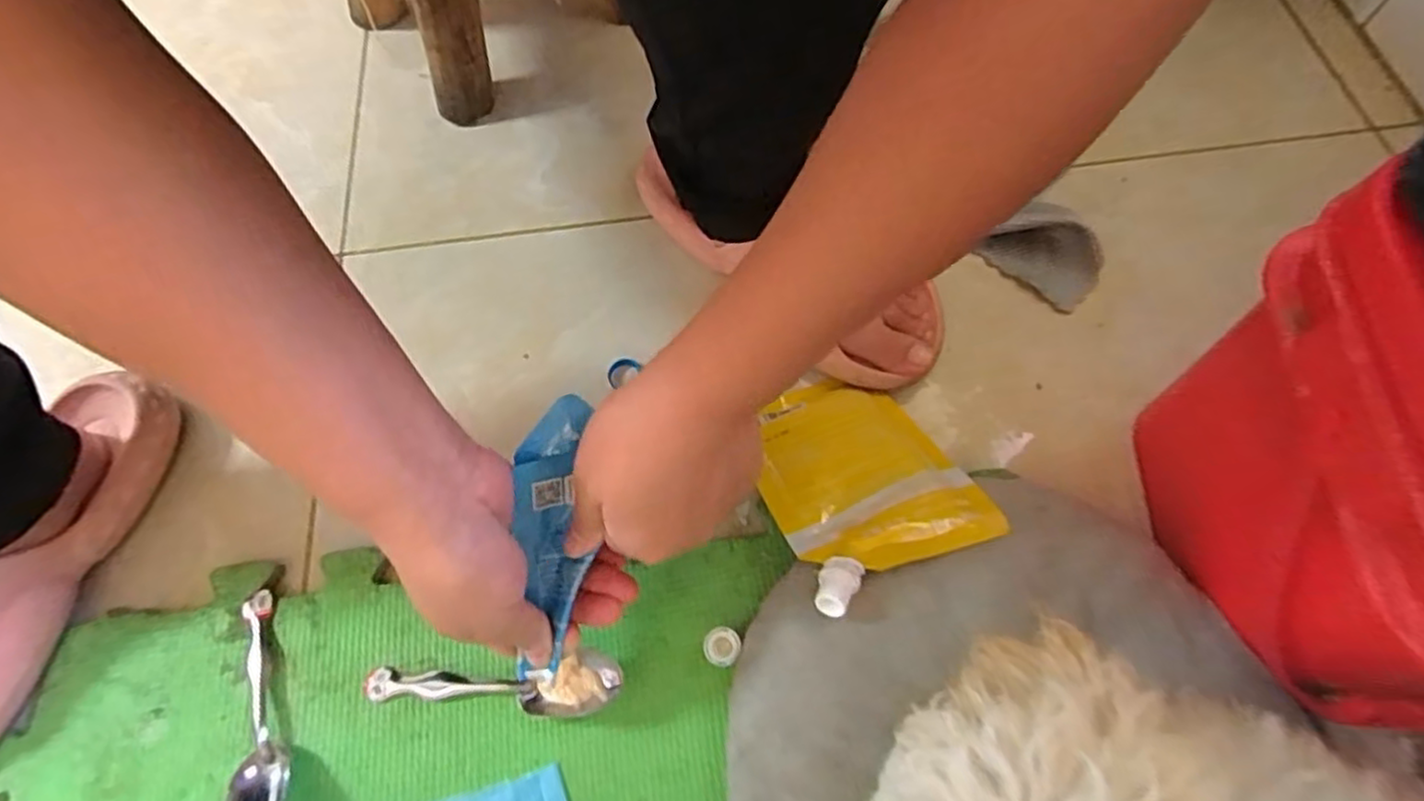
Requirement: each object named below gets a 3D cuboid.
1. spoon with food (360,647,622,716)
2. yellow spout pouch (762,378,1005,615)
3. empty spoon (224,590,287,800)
[{"bbox_3d":[-0.118,0.153,0.373,0.140,0.023,0.030,-3,65,1],"label":"spoon with food"},{"bbox_3d":[0.079,0.043,0.403,0.104,0.018,0.153,-17,40,-12],"label":"yellow spout pouch"},{"bbox_3d":[-0.243,0.169,0.367,0.030,0.024,0.140,-23,67,-8],"label":"empty spoon"}]

